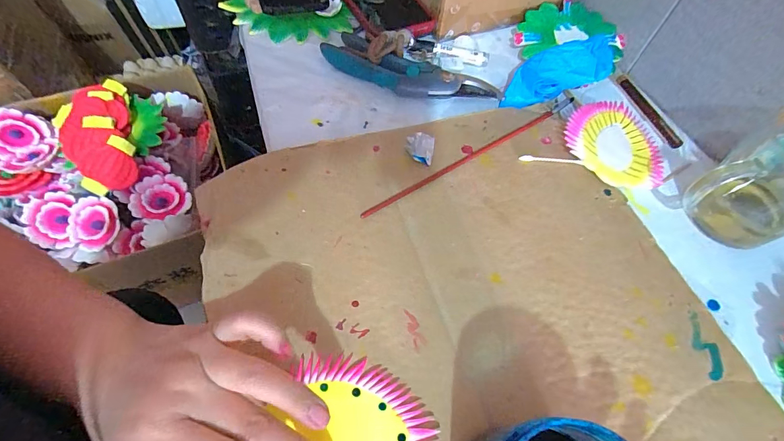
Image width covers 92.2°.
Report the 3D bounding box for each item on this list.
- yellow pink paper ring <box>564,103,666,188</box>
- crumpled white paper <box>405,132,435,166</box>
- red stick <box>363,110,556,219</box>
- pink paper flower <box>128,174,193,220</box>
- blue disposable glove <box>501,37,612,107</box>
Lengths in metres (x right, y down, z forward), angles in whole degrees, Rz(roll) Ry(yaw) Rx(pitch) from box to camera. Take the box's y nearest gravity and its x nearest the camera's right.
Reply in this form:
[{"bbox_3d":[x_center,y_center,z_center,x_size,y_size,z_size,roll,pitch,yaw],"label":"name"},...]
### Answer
[{"bbox_3d":[0.227,-0.079,0.372,0.098,0.019,0.099,2,59,-3],"label":"yellow pink paper ring"},{"bbox_3d":[0.027,-0.071,0.360,0.026,0.009,0.034,10,59,2],"label":"crumpled white paper"},{"bbox_3d":[0.072,-0.059,0.359,0.236,0.004,0.008,-29,65,-19],"label":"red stick"},{"bbox_3d":[-0.417,-0.043,0.681,0.097,0.026,0.090,-1,59,-5],"label":"pink paper flower"},{"bbox_3d":[0.187,-0.165,0.417,0.146,0.032,0.044,-20,63,-15],"label":"blue disposable glove"}]

